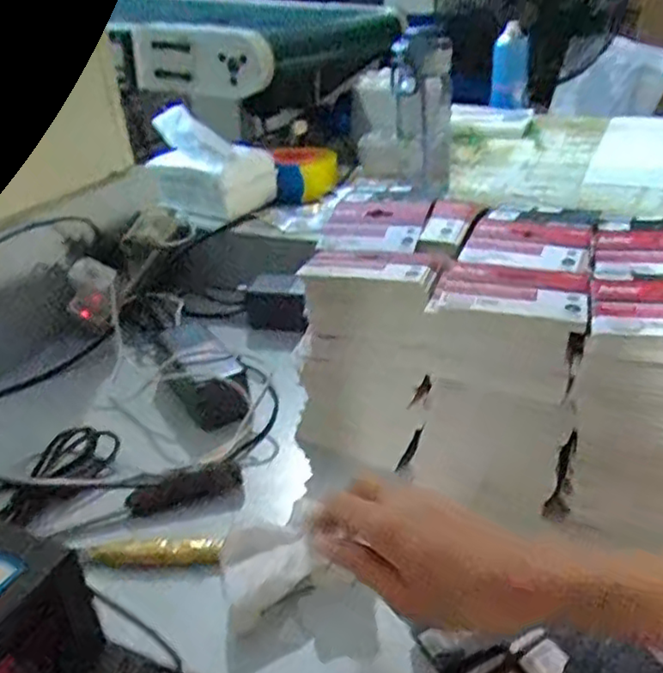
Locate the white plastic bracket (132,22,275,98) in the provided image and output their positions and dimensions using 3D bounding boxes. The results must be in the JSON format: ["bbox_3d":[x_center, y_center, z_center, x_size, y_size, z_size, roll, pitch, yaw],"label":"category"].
[{"bbox_3d":[-0.188,-0.406,0.960,0.218,0.092,0.036,6,31,17],"label":"white plastic bracket"}]

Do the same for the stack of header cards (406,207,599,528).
[{"bbox_3d":[0.154,-0.002,0.566,0.108,0.152,0.254,9,30,17],"label":"stack of header cards"}]

